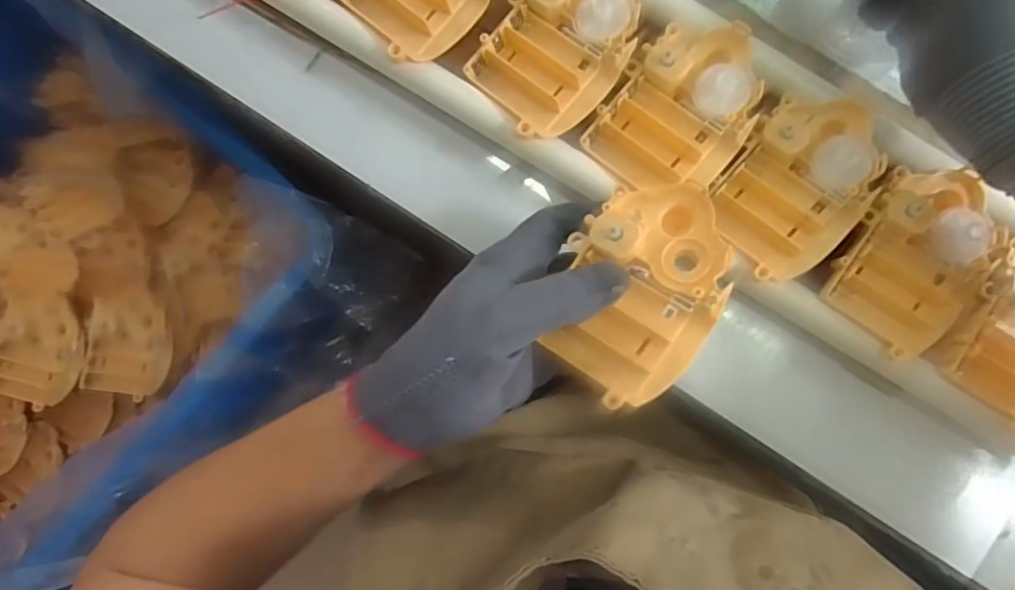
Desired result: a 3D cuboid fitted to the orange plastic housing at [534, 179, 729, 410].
[{"bbox_3d":[0.062,-0.002,0.264,0.066,0.021,0.100,16,89,1],"label":"orange plastic housing"}]

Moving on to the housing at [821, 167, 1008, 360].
[{"bbox_3d":[0.223,-0.020,0.307,0.072,0.014,0.100,35,89,1],"label":"housing"}]

